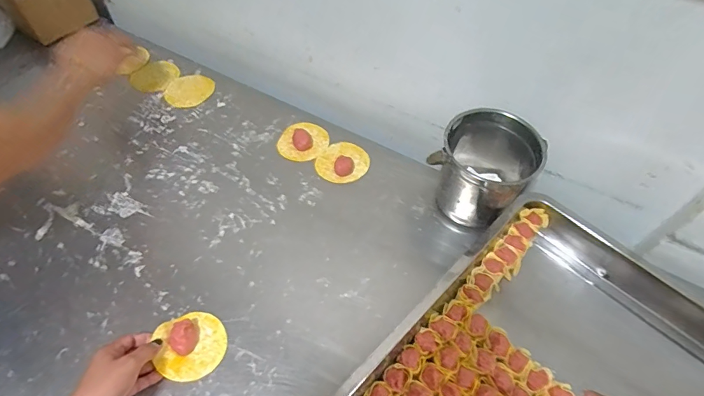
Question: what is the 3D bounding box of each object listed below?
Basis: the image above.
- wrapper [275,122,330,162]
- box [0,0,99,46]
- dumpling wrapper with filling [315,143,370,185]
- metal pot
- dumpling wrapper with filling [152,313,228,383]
[{"bbox_3d":[-0.082,-0.099,0.728,0.081,0.010,0.090,27,60,15],"label":"wrapper"},{"bbox_3d":[-0.609,-0.389,0.831,0.100,0.106,0.136,27,58,16],"label":"box"},{"bbox_3d":[-0.013,-0.063,0.697,0.076,0.019,0.087,34,62,18],"label":"dumpling wrapper with filling"},{"bbox_3d":[0.192,-0.042,0.618,0.129,0.140,0.119,1,57,-2],"label":"metal pot"},{"bbox_3d":[-0.198,0.177,0.512,0.078,0.030,0.080,1,57,-2],"label":"dumpling wrapper with filling"}]

